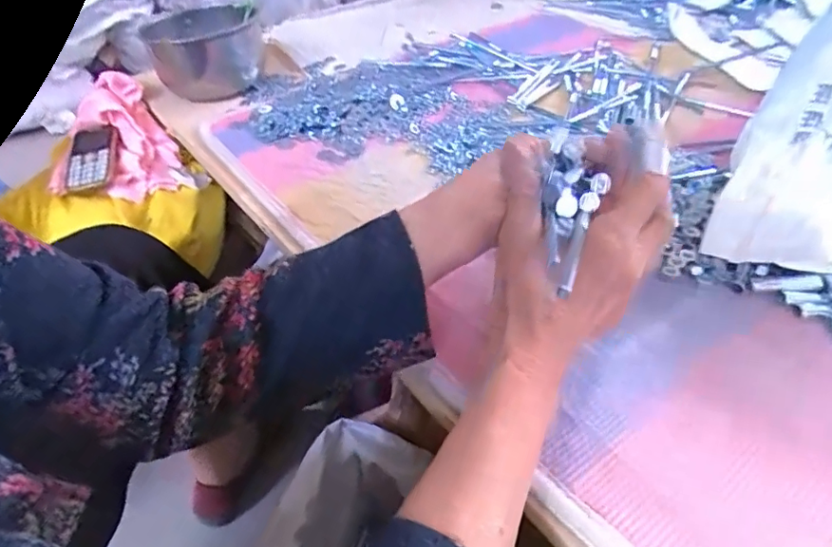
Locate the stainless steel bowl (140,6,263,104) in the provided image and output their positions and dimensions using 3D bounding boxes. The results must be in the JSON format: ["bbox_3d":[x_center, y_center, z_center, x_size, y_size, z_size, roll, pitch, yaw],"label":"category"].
[{"bbox_3d":[-0.294,-0.311,0.753,0.130,0.097,0.095,7,47,13],"label":"stainless steel bowl"}]

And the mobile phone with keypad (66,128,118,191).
[{"bbox_3d":[-0.437,-0.157,0.720,0.060,0.014,0.107,-8,60,-1],"label":"mobile phone with keypad"}]

